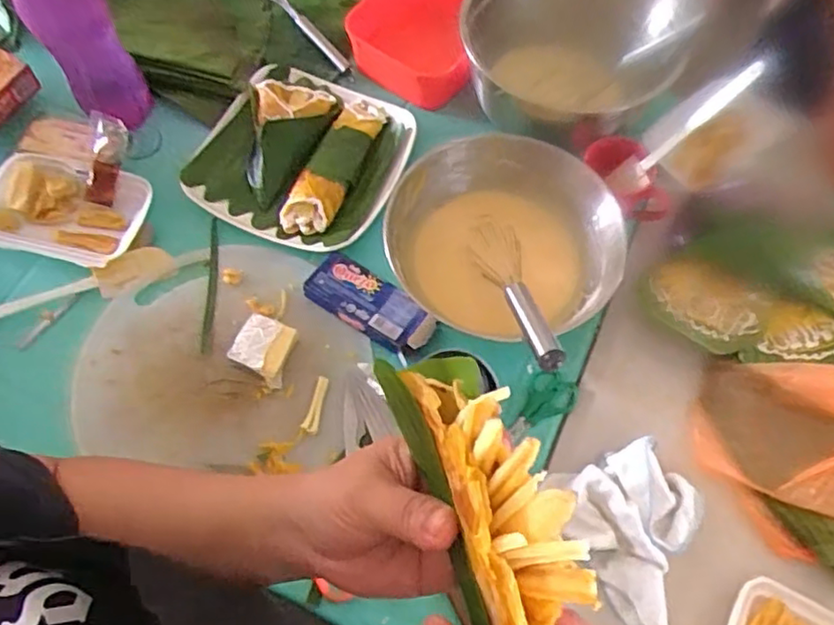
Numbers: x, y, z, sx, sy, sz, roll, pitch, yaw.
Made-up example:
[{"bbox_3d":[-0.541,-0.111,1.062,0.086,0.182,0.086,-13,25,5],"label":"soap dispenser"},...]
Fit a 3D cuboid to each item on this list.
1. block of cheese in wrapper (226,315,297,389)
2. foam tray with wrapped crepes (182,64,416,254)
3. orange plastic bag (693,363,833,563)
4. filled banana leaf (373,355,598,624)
[{"bbox_3d":[-0.161,0.040,0.682,0.063,0.020,0.065,22,66,9],"label":"block of cheese in wrapper"},{"bbox_3d":[-0.145,-0.205,0.814,0.267,0.044,0.259,21,66,8],"label":"foam tray with wrapped crepes"},{"bbox_3d":[0.397,0.137,0.609,0.233,0.060,0.178,4,65,1],"label":"orange plastic bag"},{"bbox_3d":[0.030,0.086,0.267,0.043,0.079,0.149,-18,66,-10],"label":"filled banana leaf"}]

